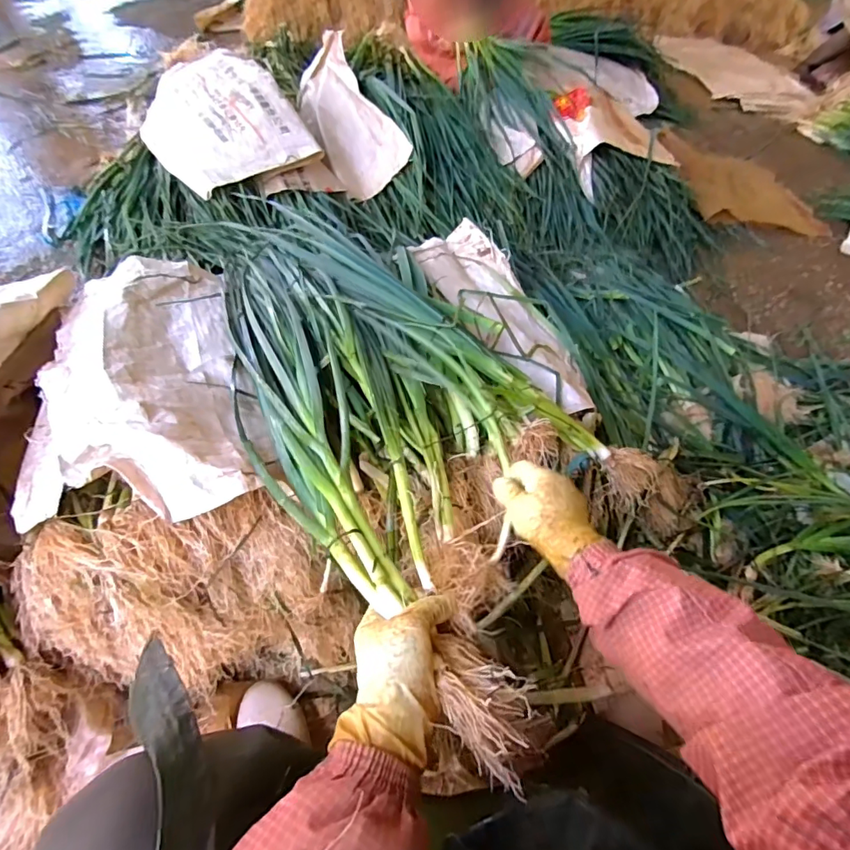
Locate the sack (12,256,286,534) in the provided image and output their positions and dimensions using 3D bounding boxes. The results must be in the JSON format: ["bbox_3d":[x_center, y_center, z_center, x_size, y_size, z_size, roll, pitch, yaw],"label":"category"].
[{"bbox_3d":[-0.392,-0.079,0.645,0.290,0.110,0.523,-20,59,-16],"label":"sack"}]

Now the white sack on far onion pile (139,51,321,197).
[{"bbox_3d":[-0.513,-0.747,1.147,0.316,0.109,0.489,-34,64,-23],"label":"white sack on far onion pile"}]

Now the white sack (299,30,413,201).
[{"bbox_3d":[-0.209,-0.826,1.287,0.207,0.059,0.490,-30,76,10],"label":"white sack"}]

